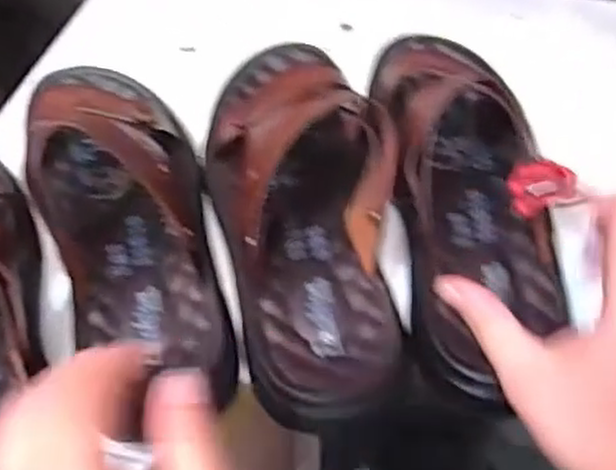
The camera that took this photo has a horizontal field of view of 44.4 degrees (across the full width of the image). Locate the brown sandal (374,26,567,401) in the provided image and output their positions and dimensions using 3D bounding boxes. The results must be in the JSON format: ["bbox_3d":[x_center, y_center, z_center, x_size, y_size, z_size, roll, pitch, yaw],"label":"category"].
[{"bbox_3d":[0.095,-0.056,0.460,0.082,0.100,0.272,-4,54,-3],"label":"brown sandal"}]

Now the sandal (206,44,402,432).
[{"bbox_3d":[-0.002,-0.025,0.452,0.113,0.088,0.263,-6,55,-4],"label":"sandal"}]

